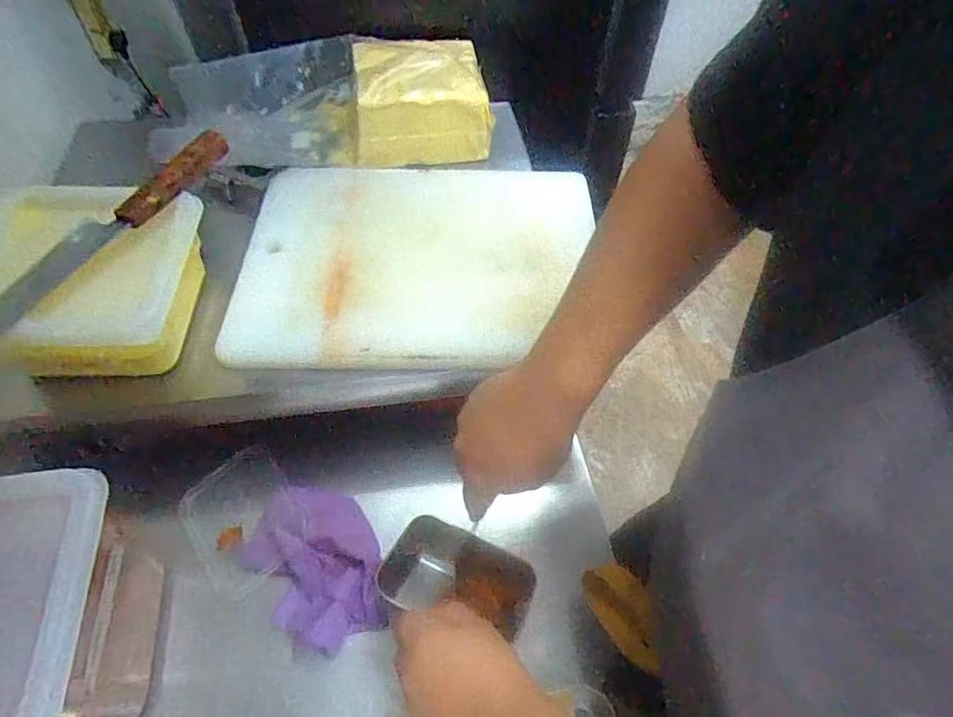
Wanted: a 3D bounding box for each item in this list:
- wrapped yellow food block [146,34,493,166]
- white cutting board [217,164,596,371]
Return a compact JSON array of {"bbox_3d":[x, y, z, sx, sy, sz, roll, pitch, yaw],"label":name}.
[{"bbox_3d":[-0.187,-0.328,0.705,0.402,0.086,0.163,-4,57,-5],"label":"wrapped yellow food block"},{"bbox_3d":[-0.059,-0.125,0.612,0.388,0.022,0.298,-3,56,-3],"label":"white cutting board"}]

